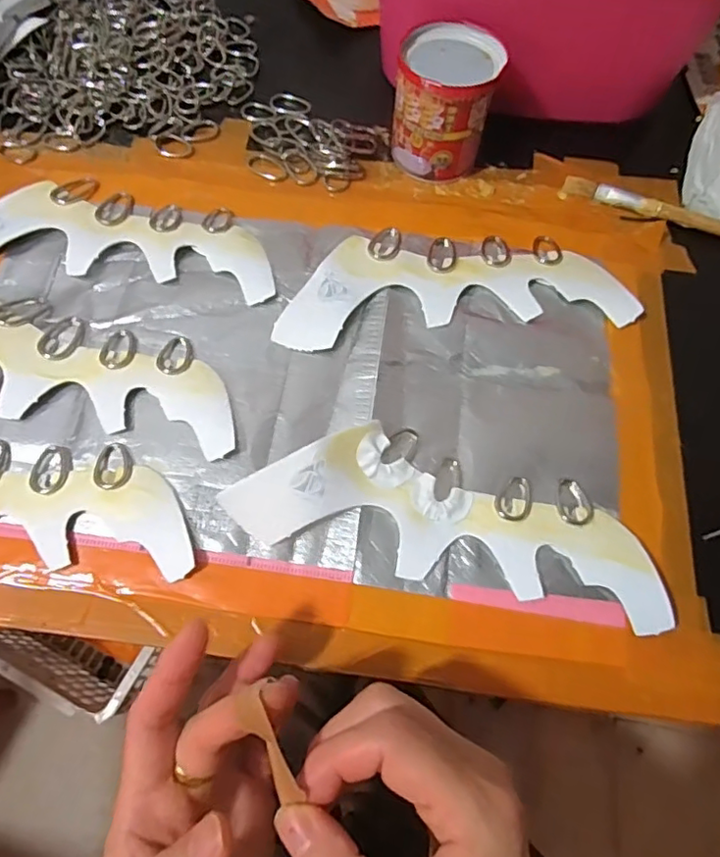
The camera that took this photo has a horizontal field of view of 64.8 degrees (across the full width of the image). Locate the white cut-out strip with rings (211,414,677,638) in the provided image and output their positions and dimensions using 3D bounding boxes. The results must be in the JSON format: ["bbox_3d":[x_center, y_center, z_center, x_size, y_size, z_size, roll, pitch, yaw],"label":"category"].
[{"bbox_3d":[0.051,0.046,0.314,0.230,0.017,0.075,14,67,0],"label":"white cut-out strip with rings"}]

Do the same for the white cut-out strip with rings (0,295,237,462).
[{"bbox_3d":[-0.182,-0.038,0.341,0.227,0.014,0.080,8,66,2],"label":"white cut-out strip with rings"}]

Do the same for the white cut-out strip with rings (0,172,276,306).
[{"bbox_3d":[-0.170,-0.136,0.387,0.227,0.005,0.091,5,66,0],"label":"white cut-out strip with rings"}]

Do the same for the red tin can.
[{"bbox_3d":[0.058,-0.223,0.394,0.067,0.075,0.057,9,66,2],"label":"red tin can"}]

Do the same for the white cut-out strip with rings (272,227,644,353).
[{"bbox_3d":[0.060,-0.100,0.376,0.228,0.011,0.084,-6,66,-5],"label":"white cut-out strip with rings"}]

